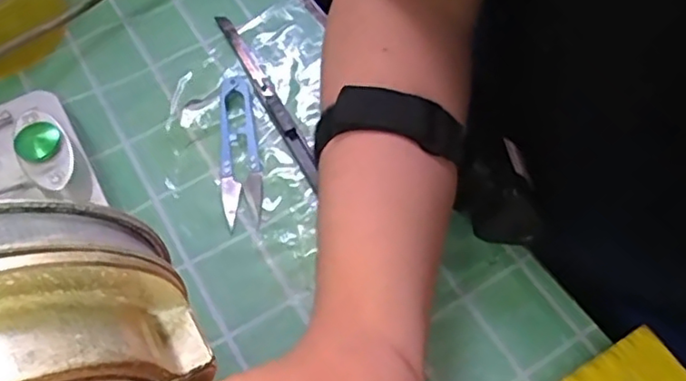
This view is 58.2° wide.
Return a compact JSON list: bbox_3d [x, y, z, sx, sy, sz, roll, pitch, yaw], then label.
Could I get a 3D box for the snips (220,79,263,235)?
[{"bbox_3d":[-0.063,-0.028,0.376,0.023,0.010,0.107,-6,61,-1],"label":"snips"}]

